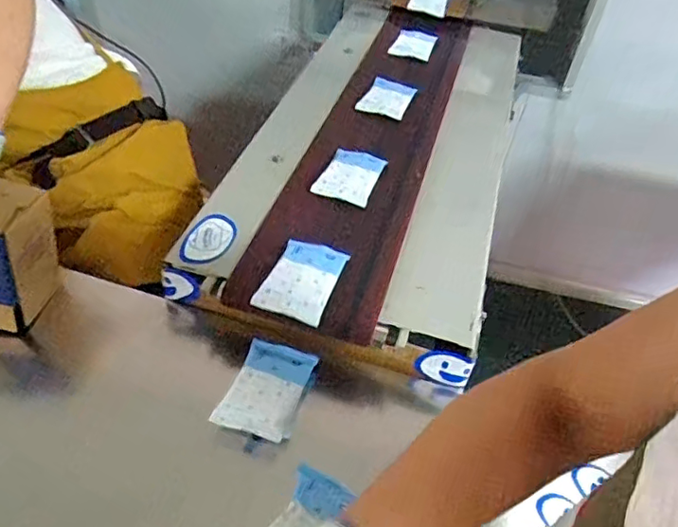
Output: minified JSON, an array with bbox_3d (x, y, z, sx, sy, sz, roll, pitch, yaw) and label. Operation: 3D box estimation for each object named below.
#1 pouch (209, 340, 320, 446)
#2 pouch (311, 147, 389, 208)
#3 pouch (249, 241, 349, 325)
[{"bbox_3d":[-0.086,0.150,0.699,0.088,0.021,0.129,17,47,11],"label":"pouch"},{"bbox_3d":[0.019,-0.140,0.911,0.084,0.024,0.127,18,47,12],"label":"pouch"},{"bbox_3d":[-0.044,0.015,0.733,0.085,0.016,0.127,16,47,10],"label":"pouch"}]

